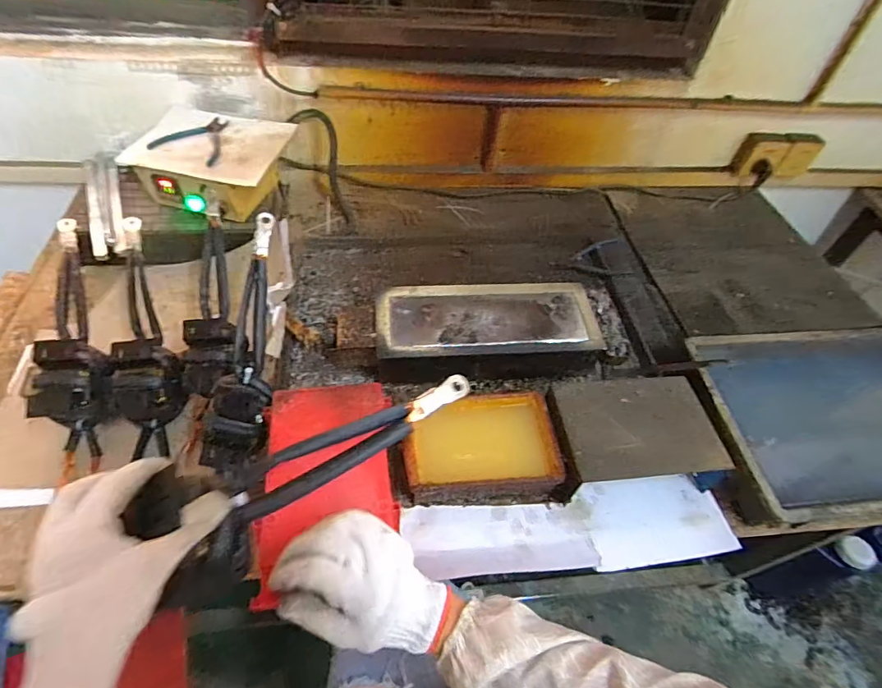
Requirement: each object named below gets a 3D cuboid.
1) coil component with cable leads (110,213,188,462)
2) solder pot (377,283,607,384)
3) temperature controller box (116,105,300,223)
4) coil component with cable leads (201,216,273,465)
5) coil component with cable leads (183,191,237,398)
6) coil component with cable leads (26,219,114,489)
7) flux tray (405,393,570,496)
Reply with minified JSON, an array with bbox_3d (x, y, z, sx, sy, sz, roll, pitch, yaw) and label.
[{"bbox_3d":[-0.435,-0.025,0.699,0.087,0.082,0.382,-12,73,-15],"label":"coil component with cable leads"},{"bbox_3d":[0.071,-0.020,0.756,0.341,0.061,0.159,-2,52,-7],"label":"solder pot"},{"bbox_3d":[-0.424,-0.339,0.899,0.250,0.095,0.198,13,52,5],"label":"temperature controller box"},{"bbox_3d":[-0.252,-0.012,0.620,0.075,0.057,0.335,3,77,-3],"label":"coil component with cable leads"},{"bbox_3d":[-0.341,-0.080,0.715,0.081,0.073,0.327,-7,66,-11],"label":"coil component with cable leads"},{"bbox_3d":[-0.520,-0.013,0.683,0.087,0.084,0.401,-12,72,-15],"label":"coil component with cable leads"},{"bbox_3d":[0.051,0.142,0.651,0.201,0.059,0.137,-1,52,-7],"label":"flux tray"}]

